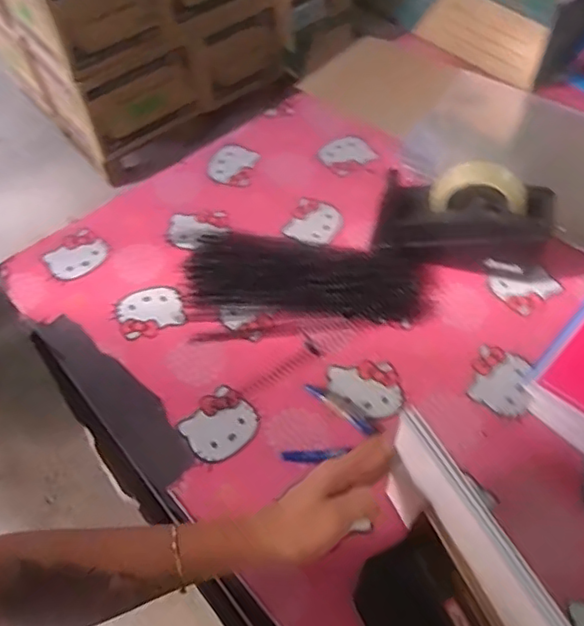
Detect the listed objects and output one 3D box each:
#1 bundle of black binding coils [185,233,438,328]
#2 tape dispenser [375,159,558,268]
[{"bbox_3d":[0.020,-0.044,0.734,0.296,0.032,0.104,8,56,7],"label":"bundle of black binding coils"},{"bbox_3d":[0.202,-0.112,0.725,0.198,0.119,0.072,10,57,8],"label":"tape dispenser"}]

